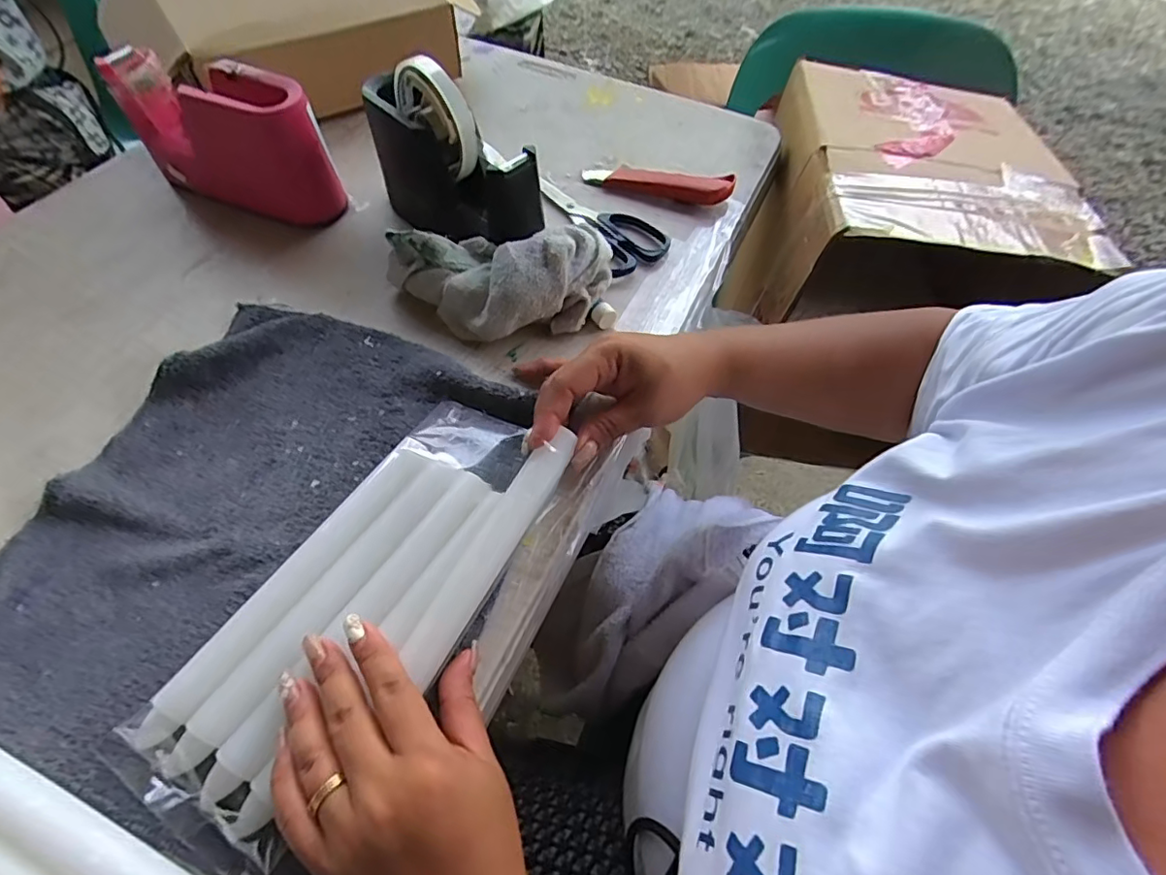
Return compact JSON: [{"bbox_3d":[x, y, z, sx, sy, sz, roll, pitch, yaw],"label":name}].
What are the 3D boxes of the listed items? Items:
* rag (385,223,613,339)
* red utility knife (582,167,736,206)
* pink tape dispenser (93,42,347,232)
[{"bbox_3d":[-0.062,-0.128,0.422,0.171,0.063,0.098,-8,56,-6],"label":"rag"},{"bbox_3d":[0.070,-0.245,0.521,0.143,0.022,0.028,11,56,7],"label":"red utility knife"},{"bbox_3d":[-0.307,-0.260,0.478,0.171,0.110,0.067,24,59,15],"label":"pink tape dispenser"}]

